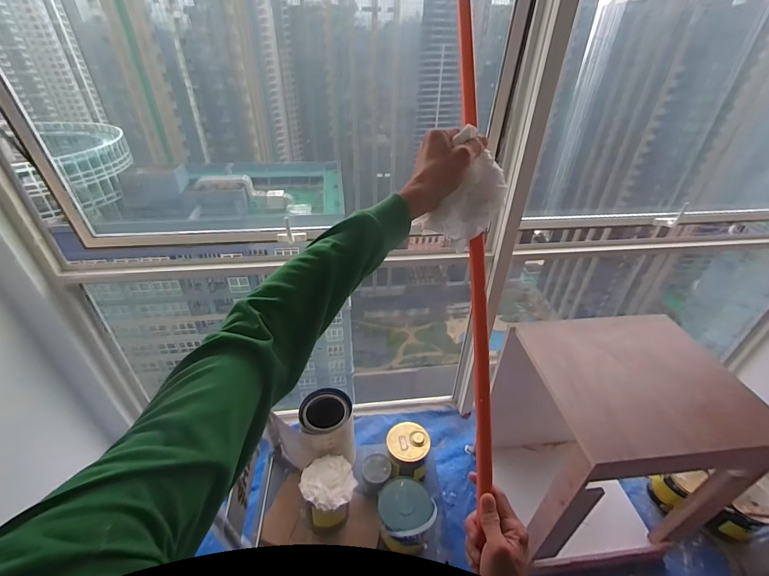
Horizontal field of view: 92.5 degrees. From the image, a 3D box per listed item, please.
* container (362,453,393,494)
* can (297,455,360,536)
[{"bbox_3d":[-0.028,0.723,1.413,0.107,0.146,0.111,-1,37,0],"label":"container"},{"bbox_3d":[-0.196,0.739,1.312,0.187,0.241,0.190,-18,40,-21],"label":"can"}]

